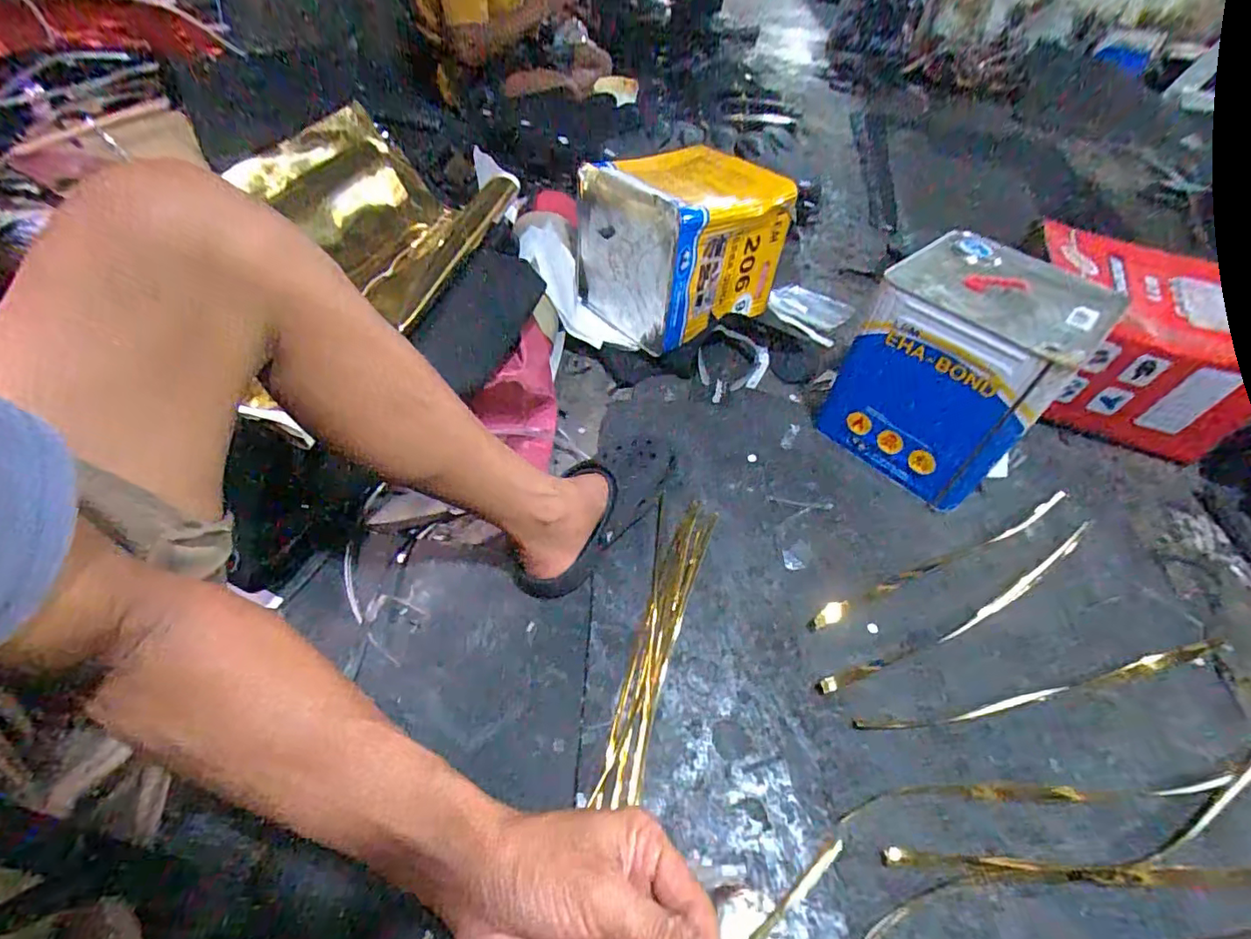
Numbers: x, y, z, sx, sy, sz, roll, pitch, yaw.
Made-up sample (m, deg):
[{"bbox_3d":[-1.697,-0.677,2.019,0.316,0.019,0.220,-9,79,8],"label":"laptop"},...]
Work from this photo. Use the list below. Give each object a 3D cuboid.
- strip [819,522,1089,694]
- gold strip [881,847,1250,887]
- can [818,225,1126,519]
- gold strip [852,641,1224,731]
[{"bbox_3d":[0.434,0.171,0.670,0.470,0.010,0.032,-20,55,-18],"label":"strip"},{"bbox_3d":[0.460,0.373,0.501,0.428,0.025,0.020,4,51,-1],"label":"gold strip"},{"bbox_3d":[0.457,-0.139,0.764,0.233,0.256,0.237,36,58,23],"label":"can"},{"bbox_3d":[0.481,0.245,0.604,0.468,0.018,0.023,-7,52,-9],"label":"gold strip"}]

